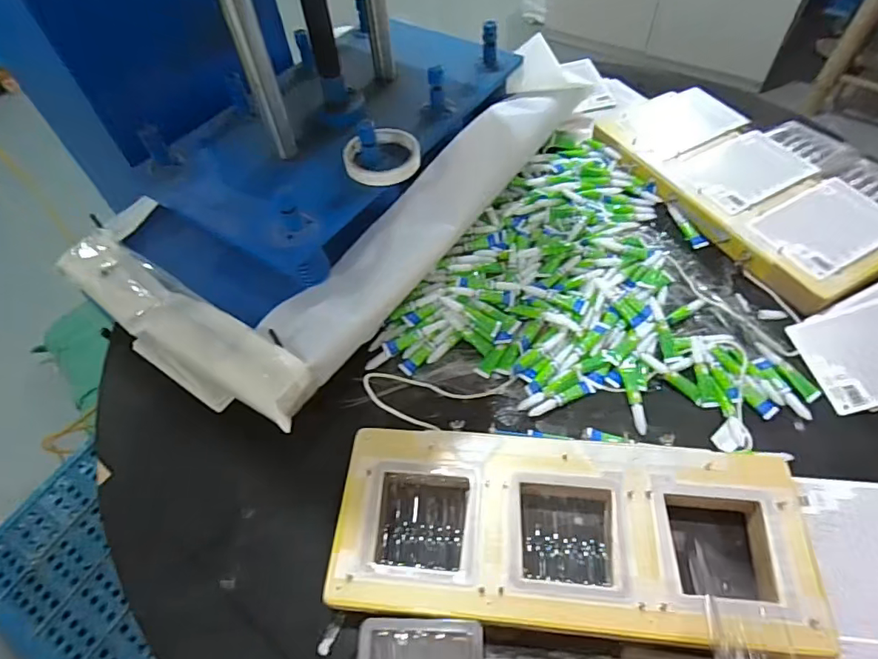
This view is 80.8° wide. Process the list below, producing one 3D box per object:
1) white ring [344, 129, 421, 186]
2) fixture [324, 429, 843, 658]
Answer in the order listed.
[{"bbox_3d":[-0.070,-0.209,0.627,0.092,0.022,0.092,-2,55,2],"label":"white ring"},{"bbox_3d":[0.114,0.190,0.493,0.442,0.038,0.172,3,57,5],"label":"fixture"}]

